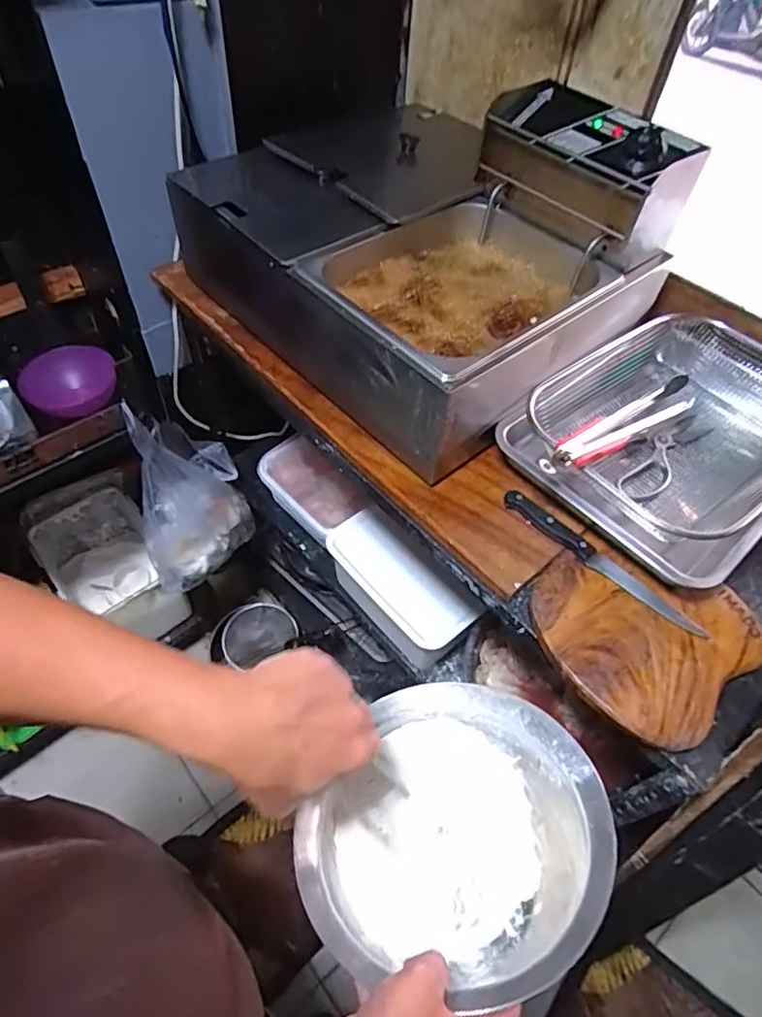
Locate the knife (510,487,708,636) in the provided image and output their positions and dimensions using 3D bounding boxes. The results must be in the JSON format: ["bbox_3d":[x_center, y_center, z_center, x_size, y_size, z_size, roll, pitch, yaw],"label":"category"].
[{"bbox_3d":[0.241,0.055,0.642,0.244,0.016,0.025,37,59,22],"label":"knife"}]

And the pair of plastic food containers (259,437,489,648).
[{"bbox_3d":[-0.030,0.050,1.031,0.145,0.096,0.494,-33,61,-26],"label":"pair of plastic food containers"}]

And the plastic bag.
[{"bbox_3d":[-0.342,-0.025,1.046,0.125,0.357,0.228,14,53,7],"label":"plastic bag"}]

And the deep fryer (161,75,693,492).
[{"bbox_3d":[0.039,-0.373,0.800,0.423,0.278,0.581,-36,63,-27],"label":"deep fryer"}]

